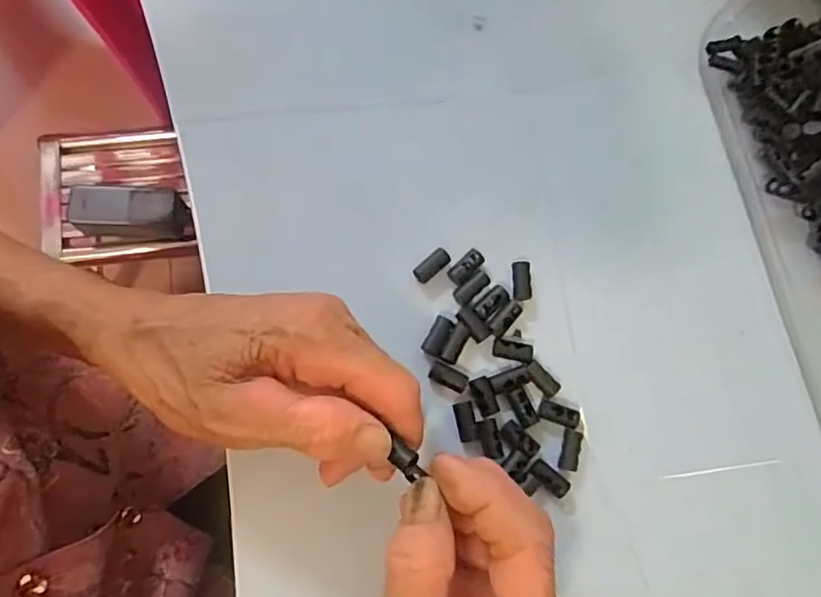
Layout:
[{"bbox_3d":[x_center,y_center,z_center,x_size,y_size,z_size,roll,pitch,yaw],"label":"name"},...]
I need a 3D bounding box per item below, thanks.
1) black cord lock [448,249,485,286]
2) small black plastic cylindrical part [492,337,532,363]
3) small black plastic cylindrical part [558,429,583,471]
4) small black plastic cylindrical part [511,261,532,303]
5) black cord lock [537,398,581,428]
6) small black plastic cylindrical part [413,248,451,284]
[{"bbox_3d":[0.026,-0.015,0.275,0.019,0.006,0.009,-41,83,-12],"label":"black cord lock"},{"bbox_3d":[0.048,0.024,0.268,0.018,0.004,0.009,12,76,-2],"label":"small black plastic cylindrical part"},{"bbox_3d":[0.073,0.069,0.261,0.009,0.004,0.018,15,76,-1],"label":"small black plastic cylindrical part"},{"bbox_3d":[0.053,-0.008,0.276,0.009,0.006,0.018,-2,77,-6],"label":"small black plastic cylindrical part"},{"bbox_3d":[0.069,0.053,0.264,0.019,0.004,0.009,22,76,0],"label":"black cord lock"},{"bbox_3d":[0.010,-0.015,0.273,0.019,0.006,0.008,-38,83,-12],"label":"small black plastic cylindrical part"}]

